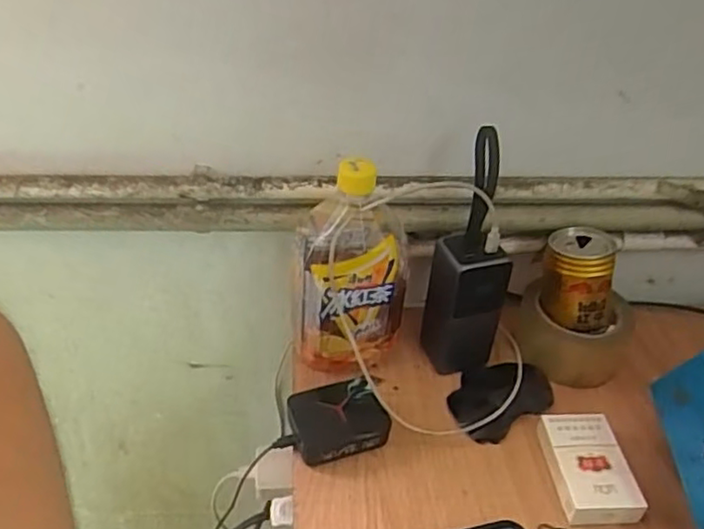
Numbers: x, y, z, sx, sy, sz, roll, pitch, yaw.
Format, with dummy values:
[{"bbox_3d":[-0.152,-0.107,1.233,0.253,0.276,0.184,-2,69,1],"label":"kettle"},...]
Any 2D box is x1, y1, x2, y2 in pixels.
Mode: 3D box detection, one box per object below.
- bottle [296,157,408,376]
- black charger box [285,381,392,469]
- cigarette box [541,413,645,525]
[{"bbox_3d":[0.001,-0.004,0.567,0.094,0.184,0.105,4,38,1],"label":"bottle"},{"bbox_3d":[-0.011,0.127,0.541,0.075,0.034,0.054,-10,40,-16],"label":"black charger box"},{"bbox_3d":[0.190,0.161,0.525,0.054,0.025,0.089,0,38,-5],"label":"cigarette box"}]

